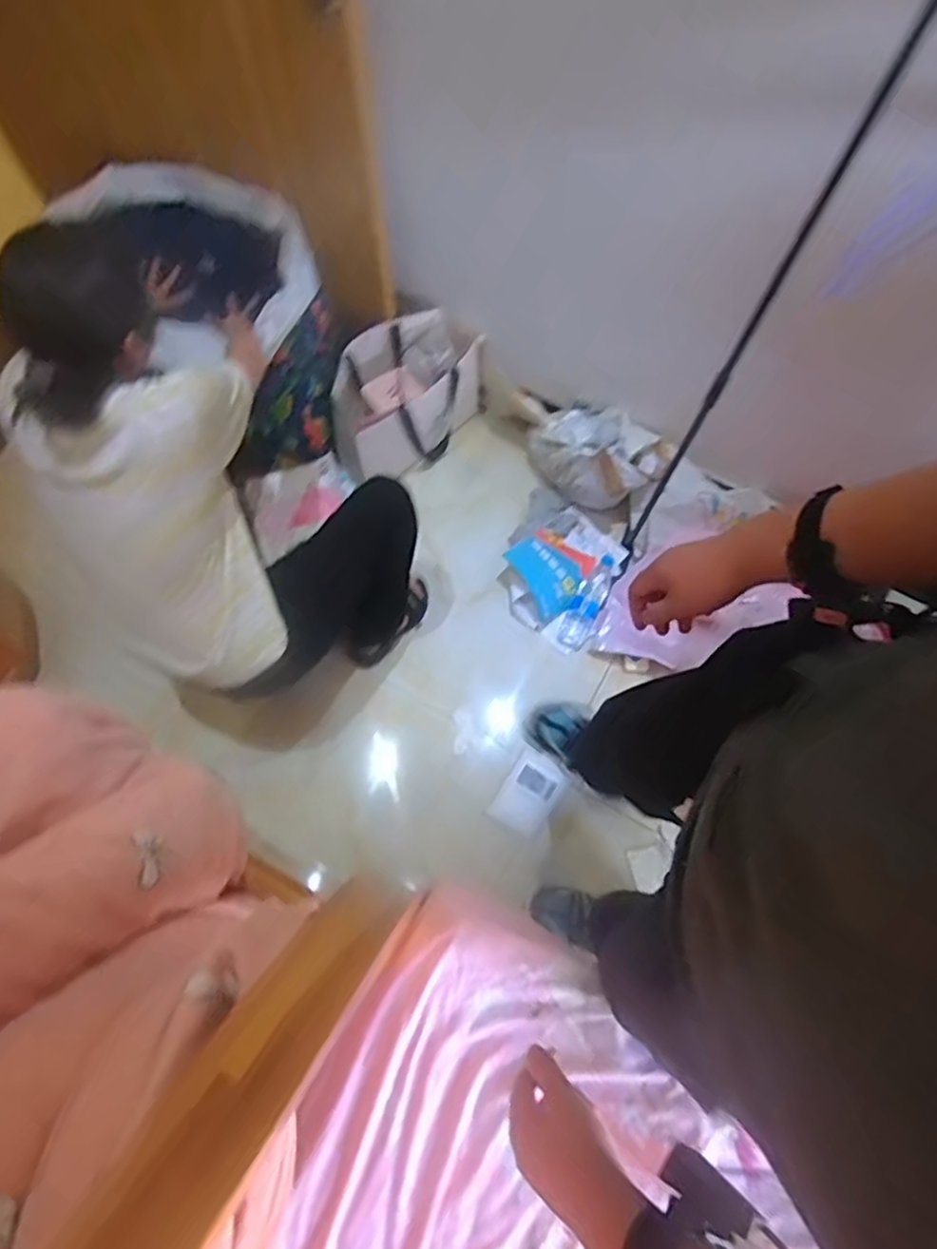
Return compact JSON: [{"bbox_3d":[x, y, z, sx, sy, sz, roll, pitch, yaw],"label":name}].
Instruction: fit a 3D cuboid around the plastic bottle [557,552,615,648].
[{"bbox_3d":[0.285,-0.058,1.652,0.071,0.057,0.250,26,72,7],"label":"plastic bottle"}]

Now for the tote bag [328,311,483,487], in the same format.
[{"bbox_3d":[-0.159,-0.552,1.713,0.398,0.238,0.264,-26,74,-10],"label":"tote bag"}]

